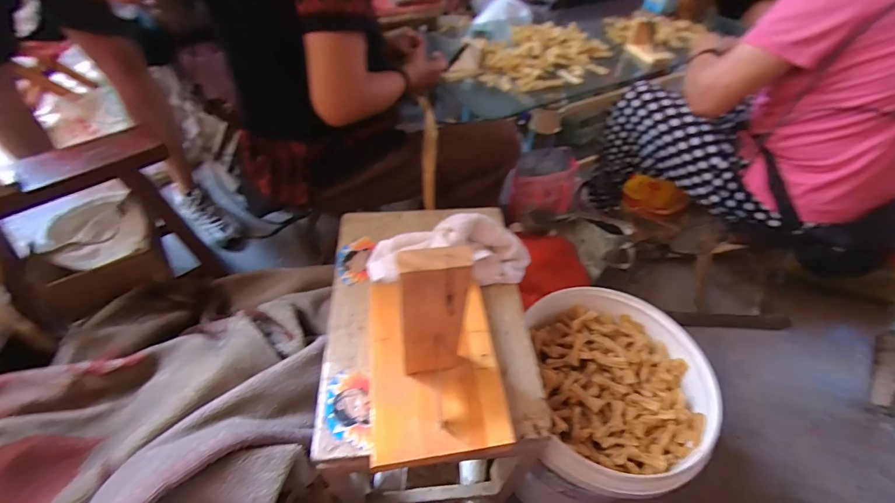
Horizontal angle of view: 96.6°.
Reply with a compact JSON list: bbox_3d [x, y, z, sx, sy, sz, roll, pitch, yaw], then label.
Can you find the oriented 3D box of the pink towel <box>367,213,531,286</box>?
[{"bbox_3d":[0.000,-0.001,0.546,0.222,0.105,0.069,6,44,6],"label":"pink towel"}]

